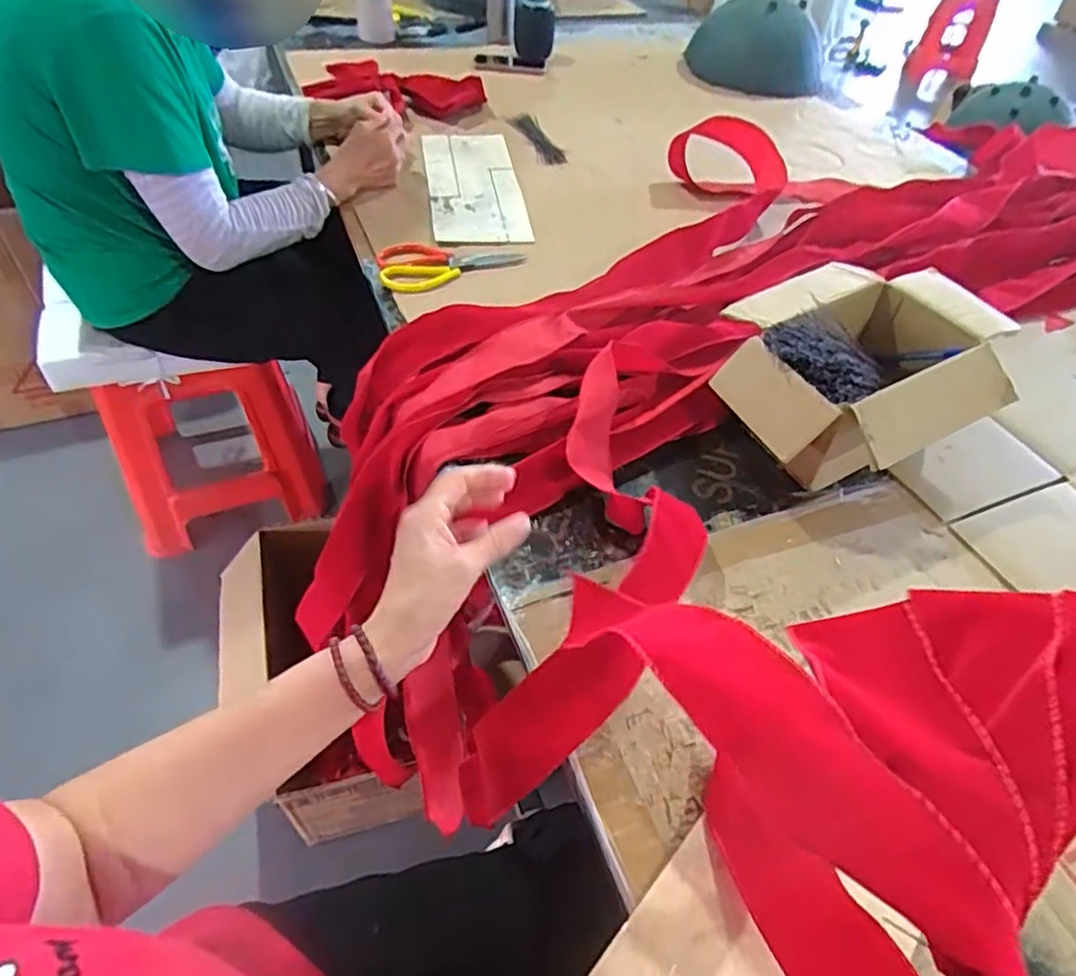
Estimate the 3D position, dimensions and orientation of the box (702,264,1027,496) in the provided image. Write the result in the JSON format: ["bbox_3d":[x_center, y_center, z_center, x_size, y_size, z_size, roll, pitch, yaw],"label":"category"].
[{"bbox_3d":[0.324,-0.118,0.695,0.288,0.123,0.234,-19,53,-20],"label":"box"}]

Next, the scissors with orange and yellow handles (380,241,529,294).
[{"bbox_3d":[-0.114,-0.306,0.892,0.197,0.011,0.094,-11,51,-14],"label":"scissors with orange and yellow handles"}]

